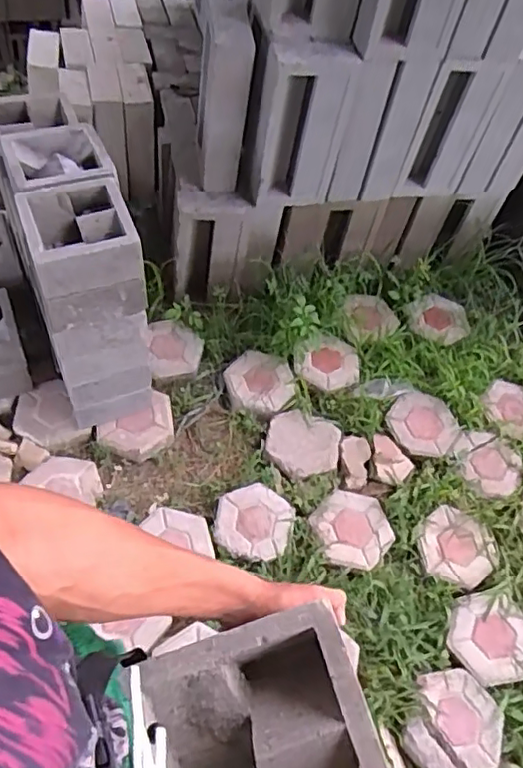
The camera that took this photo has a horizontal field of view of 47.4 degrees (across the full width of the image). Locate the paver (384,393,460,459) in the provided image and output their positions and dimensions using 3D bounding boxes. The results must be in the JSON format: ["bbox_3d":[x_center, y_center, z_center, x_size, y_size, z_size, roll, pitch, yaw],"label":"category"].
[{"bbox_3d":[0.462,0.114,1.693,0.186,0.029,0.189,-24,61,-19],"label":"paver"}]

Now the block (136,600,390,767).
[{"bbox_3d":[0.001,0.306,0.482,0.173,0.084,0.192,-12,58,-12],"label":"block"}]

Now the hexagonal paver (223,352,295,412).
[{"bbox_3d":[-0.008,-0.002,1.667,0.200,0.039,0.171,16,56,6],"label":"hexagonal paver"}]

